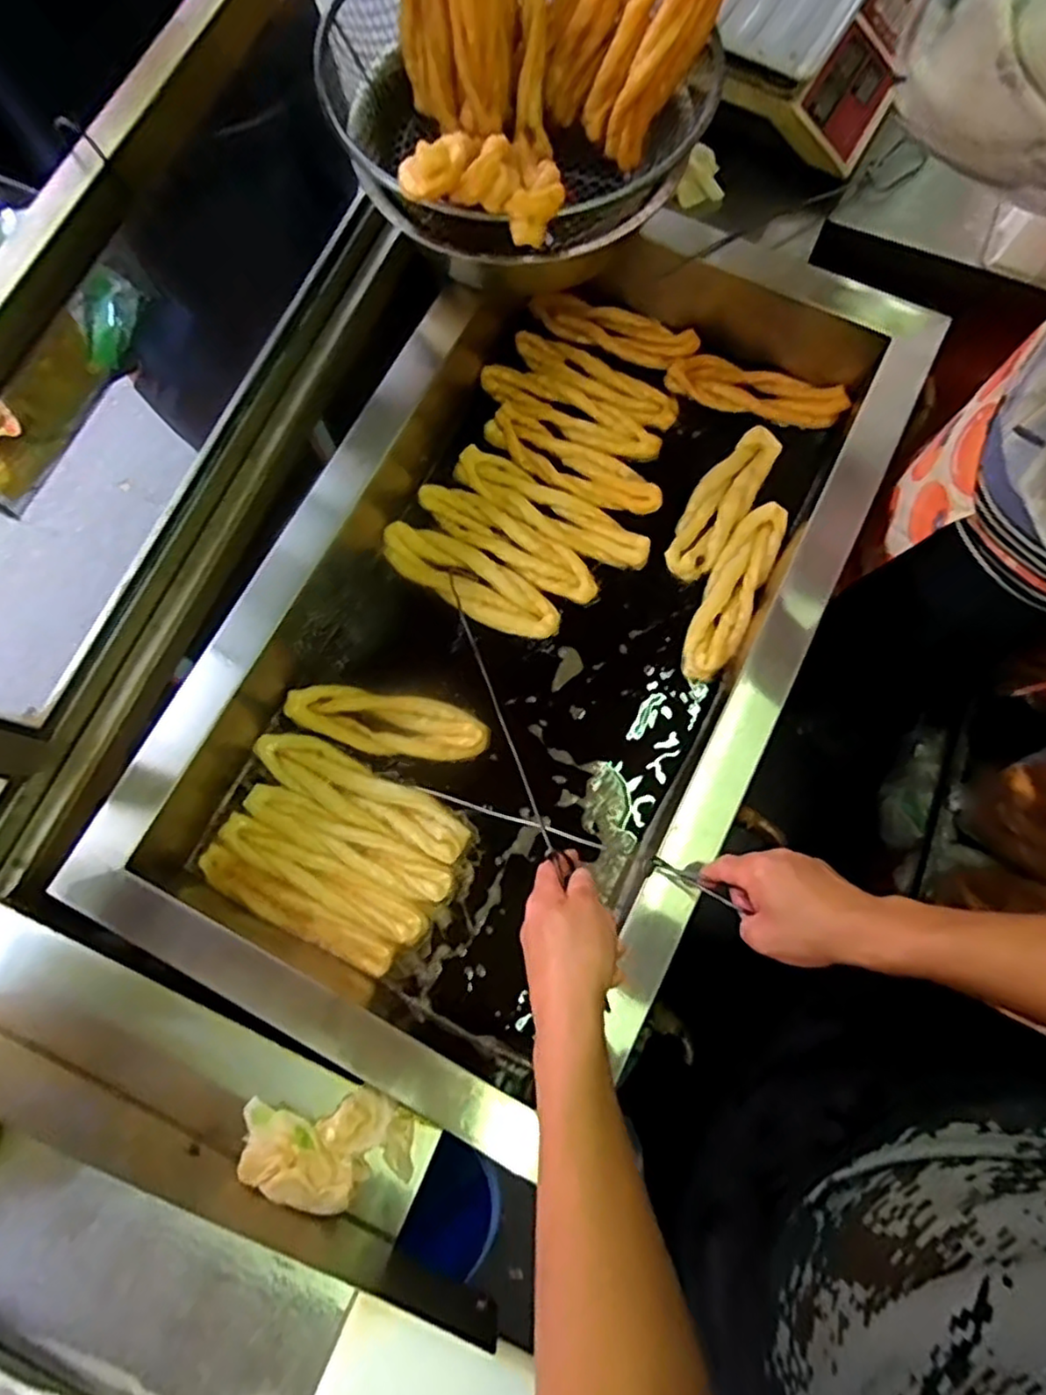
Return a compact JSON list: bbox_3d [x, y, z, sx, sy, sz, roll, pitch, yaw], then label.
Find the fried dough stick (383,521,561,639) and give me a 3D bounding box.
[{"bbox_3d":[-0.067,-0.149,0.866,0.245,0.022,0.079,31,78,9],"label":"fried dough stick"}]

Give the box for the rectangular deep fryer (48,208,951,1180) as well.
[{"bbox_3d":[0.022,-0.111,0.809,0.594,0.197,1.070,24,77,8],"label":"rectangular deep fryer"}]

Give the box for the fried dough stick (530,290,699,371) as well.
[{"bbox_3d":[0.125,-0.514,0.956,0.230,0.024,0.061,21,77,7],"label":"fried dough stick"}]

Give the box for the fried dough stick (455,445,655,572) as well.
[{"bbox_3d":[0.038,-0.247,0.891,0.274,0.025,0.071,34,78,10],"label":"fried dough stick"}]

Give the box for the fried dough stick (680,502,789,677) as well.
[{"bbox_3d":[0.267,-0.136,0.864,0.063,0.026,0.249,23,77,7],"label":"fried dough stick"}]

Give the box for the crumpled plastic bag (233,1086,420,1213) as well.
[{"bbox_3d":[-0.194,0.448,0.672,0.154,0.040,0.097,6,55,-19],"label":"crumpled plastic bag"}]

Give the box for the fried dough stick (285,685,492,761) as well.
[{"bbox_3d":[-0.167,0.029,0.829,0.250,0.018,0.074,8,75,4],"label":"fried dough stick"}]

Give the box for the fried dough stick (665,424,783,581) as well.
[{"bbox_3d":[0.259,-0.255,0.892,0.070,0.030,0.233,33,78,9],"label":"fried dough stick"}]

